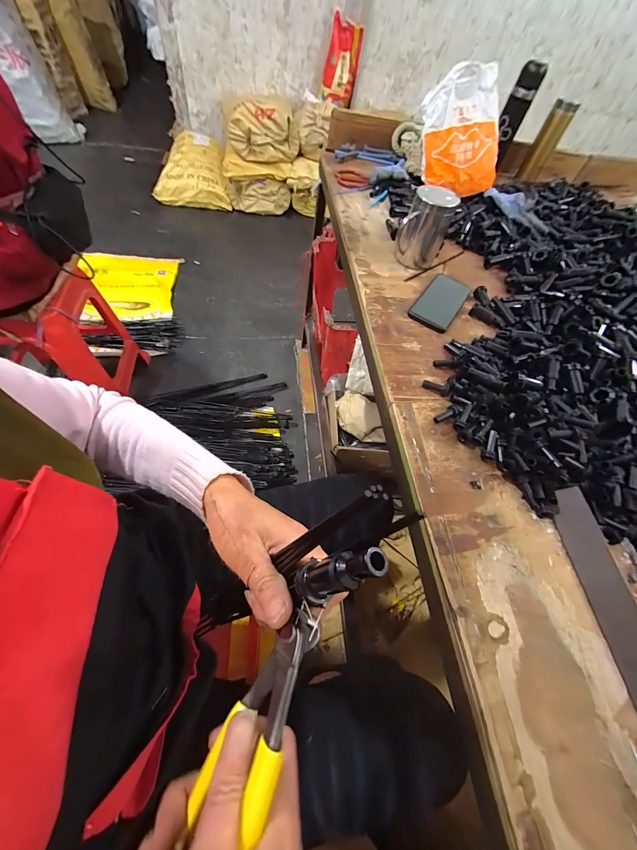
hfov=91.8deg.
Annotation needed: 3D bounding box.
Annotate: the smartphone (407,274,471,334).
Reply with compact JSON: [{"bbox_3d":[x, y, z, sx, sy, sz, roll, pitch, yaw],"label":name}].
[{"bbox_3d":[0.224,-0.227,0.572,0.074,0.016,0.154,31,62,14],"label":"smartphone"}]

